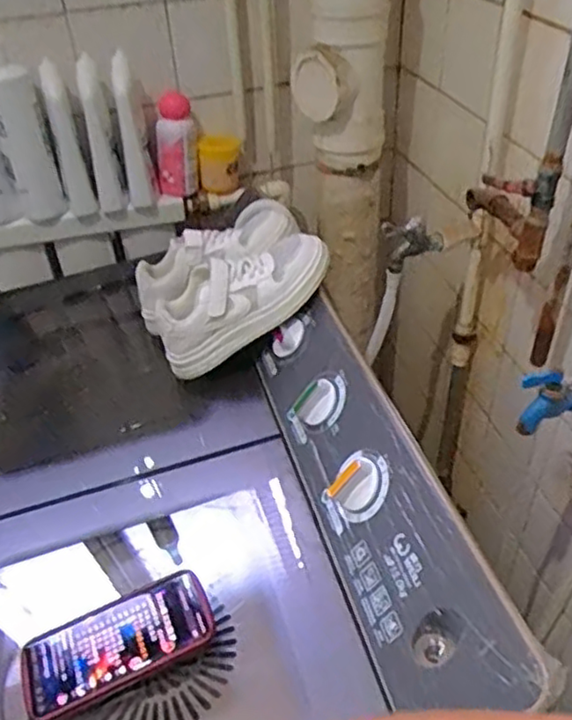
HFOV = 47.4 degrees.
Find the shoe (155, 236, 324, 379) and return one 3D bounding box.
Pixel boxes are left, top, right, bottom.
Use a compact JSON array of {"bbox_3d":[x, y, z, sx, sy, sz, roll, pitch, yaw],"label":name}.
[{"bbox_3d":[-0.066,-0.088,0.856,0.254,0.094,0.112,-32,41,8],"label":"shoe"}]

